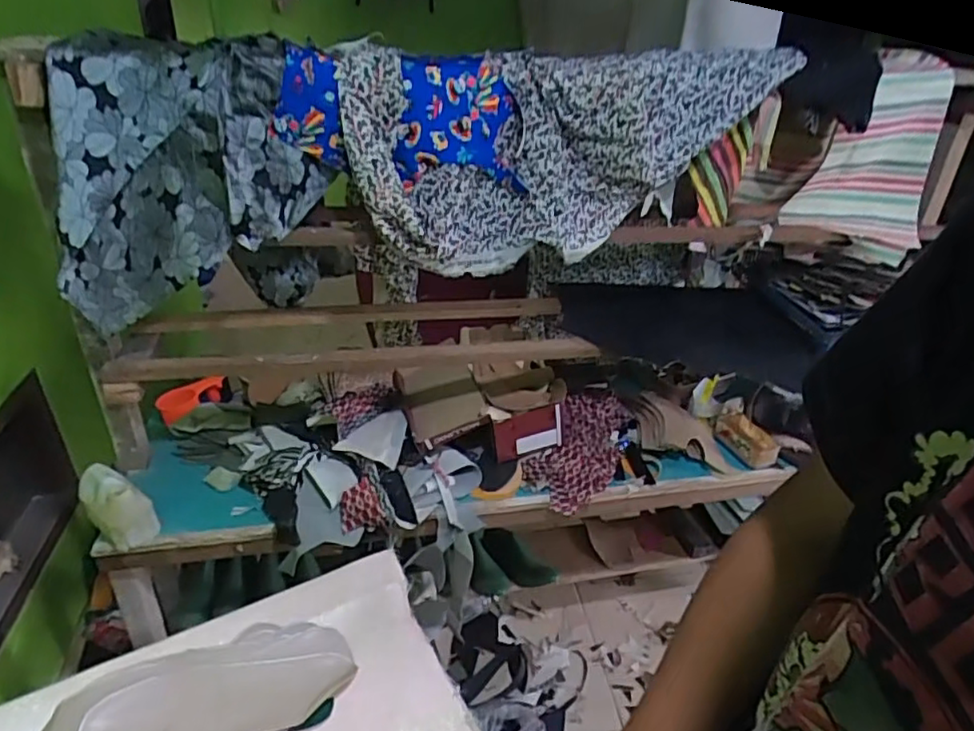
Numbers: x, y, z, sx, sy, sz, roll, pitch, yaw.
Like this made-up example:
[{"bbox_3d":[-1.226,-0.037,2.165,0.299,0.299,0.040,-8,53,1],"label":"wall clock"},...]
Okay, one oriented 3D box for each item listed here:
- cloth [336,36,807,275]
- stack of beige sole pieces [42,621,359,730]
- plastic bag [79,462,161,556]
[{"bbox_3d":[0.130,-0.344,0.958,0.656,0.347,0.112,-16,33,-6],"label":"cloth"},{"bbox_3d":[-0.300,0.353,0.646,0.312,0.015,0.135,-13,51,-31],"label":"stack of beige sole pieces"},{"bbox_3d":[-0.585,0.226,0.995,0.096,0.109,0.104,-19,37,-30],"label":"plastic bag"}]

